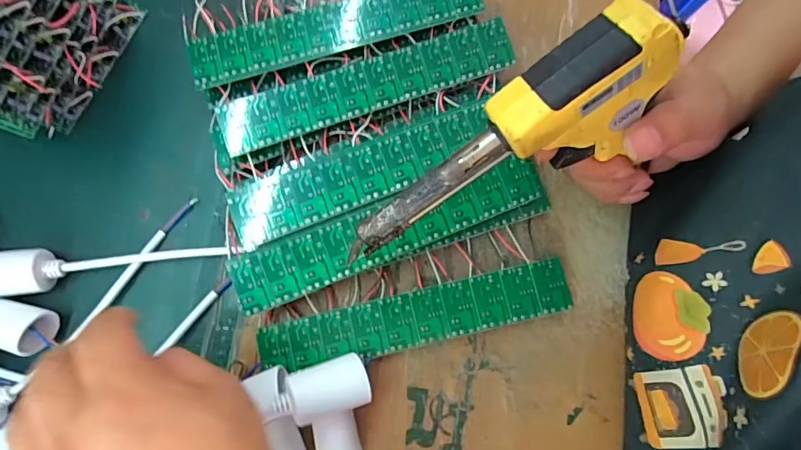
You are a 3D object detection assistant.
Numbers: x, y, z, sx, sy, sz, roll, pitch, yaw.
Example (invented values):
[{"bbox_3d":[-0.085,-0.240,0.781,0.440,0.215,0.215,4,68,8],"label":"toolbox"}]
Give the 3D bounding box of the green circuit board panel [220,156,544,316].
[{"bbox_3d":[-0.007,0.003,0.312,0.203,0.018,0.038,-21,80,-5],"label":"green circuit board panel"}]

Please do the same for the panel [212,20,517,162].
[{"bbox_3d":[-0.023,-0.098,0.325,0.199,0.005,0.041,-19,88,-4],"label":"panel"}]

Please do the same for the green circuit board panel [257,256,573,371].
[{"bbox_3d":[0.010,0.061,0.316,0.200,0.017,0.034,-12,79,-4],"label":"green circuit board panel"}]

